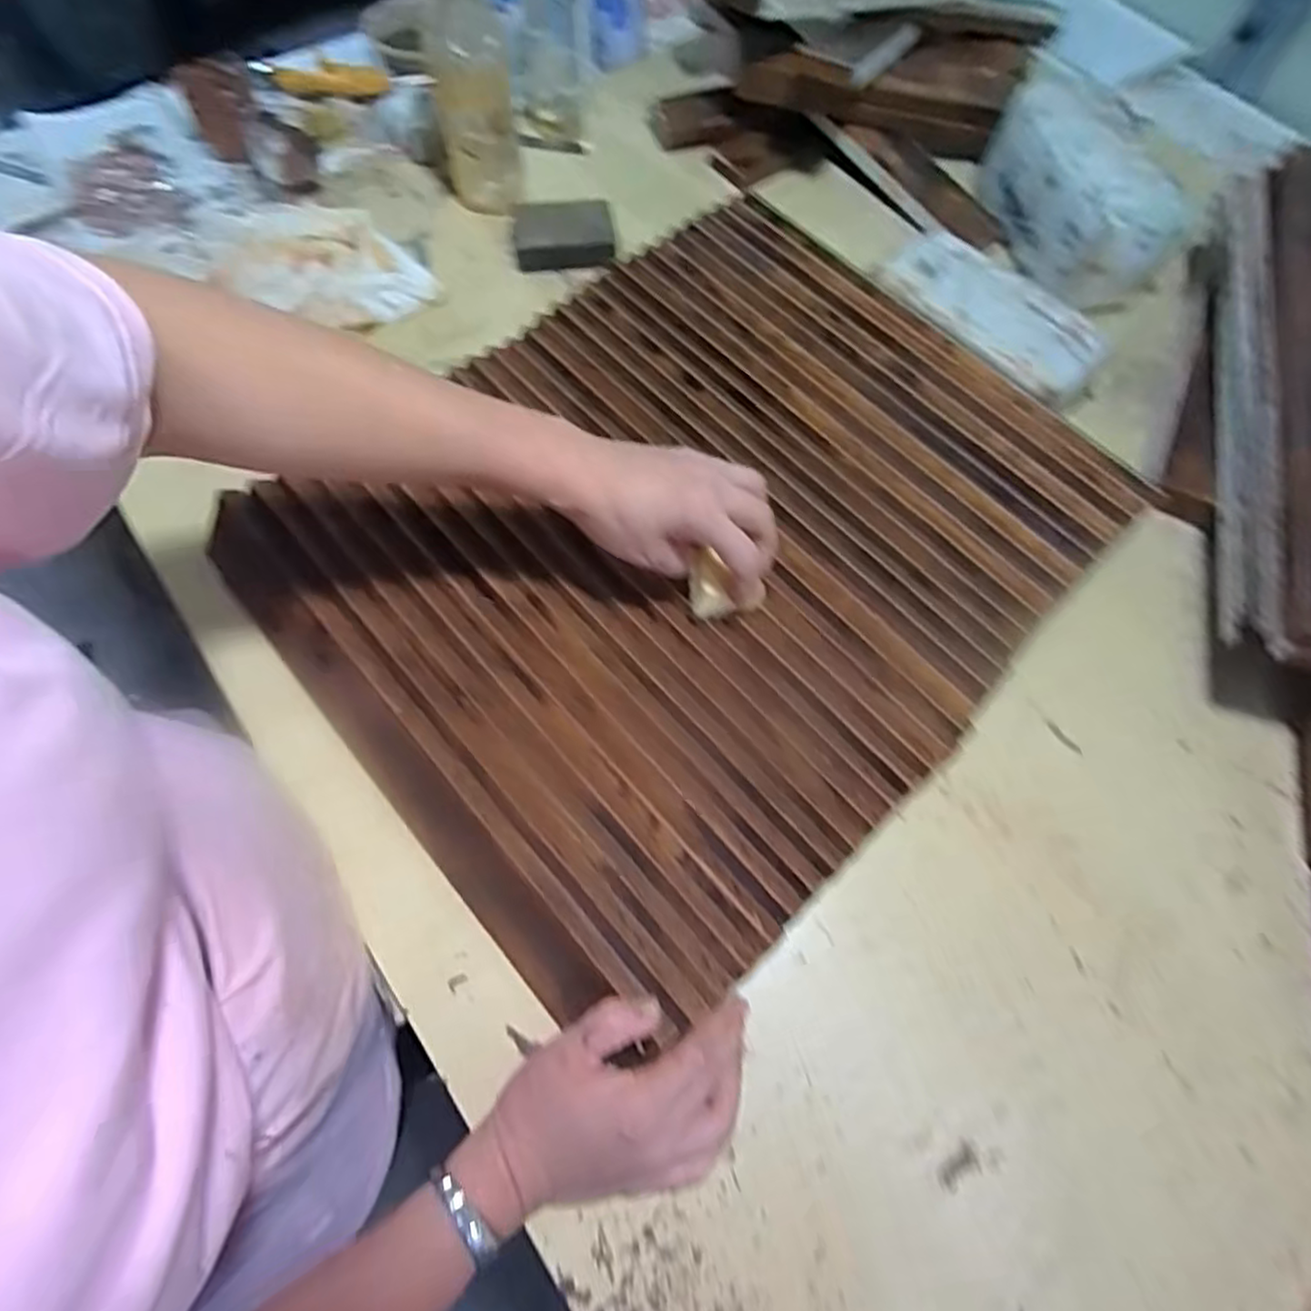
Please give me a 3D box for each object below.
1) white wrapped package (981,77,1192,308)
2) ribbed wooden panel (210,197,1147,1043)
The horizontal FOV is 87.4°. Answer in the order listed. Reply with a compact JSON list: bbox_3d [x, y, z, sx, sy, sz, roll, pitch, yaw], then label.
[{"bbox_3d":[0.427,-0.459,0.684,0.135,0.092,0.220,1,66,-2],"label":"white wrapped package"},{"bbox_3d":[0.032,-0.091,0.524,0.567,0.058,0.455,-40,74,-18],"label":"ribbed wooden panel"}]

